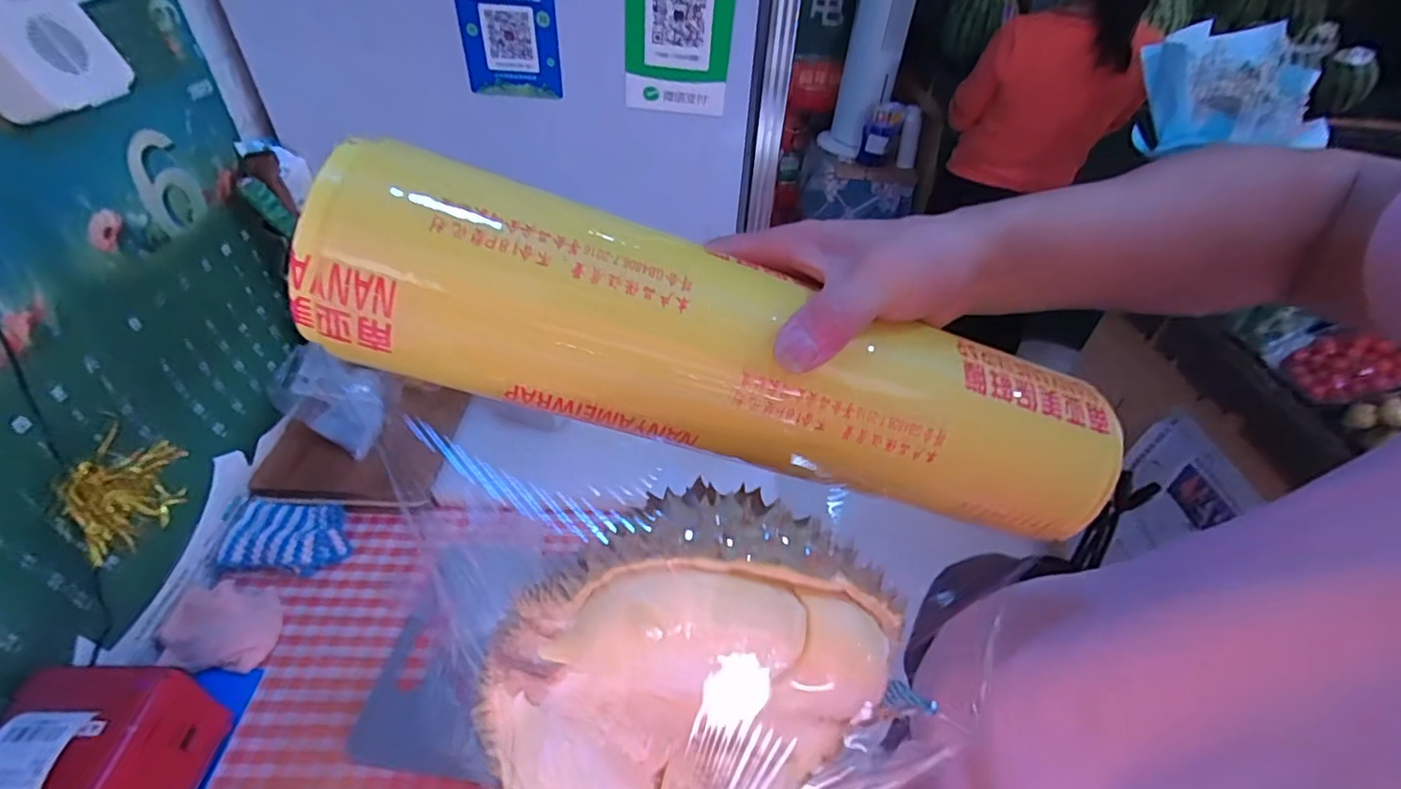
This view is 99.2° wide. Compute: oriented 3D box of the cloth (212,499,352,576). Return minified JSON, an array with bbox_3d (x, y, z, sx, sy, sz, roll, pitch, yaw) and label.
[{"bbox_3d":[-0.482,0.167,0.705,0.131,0.021,0.083,4,43,-2],"label":"cloth"}]

